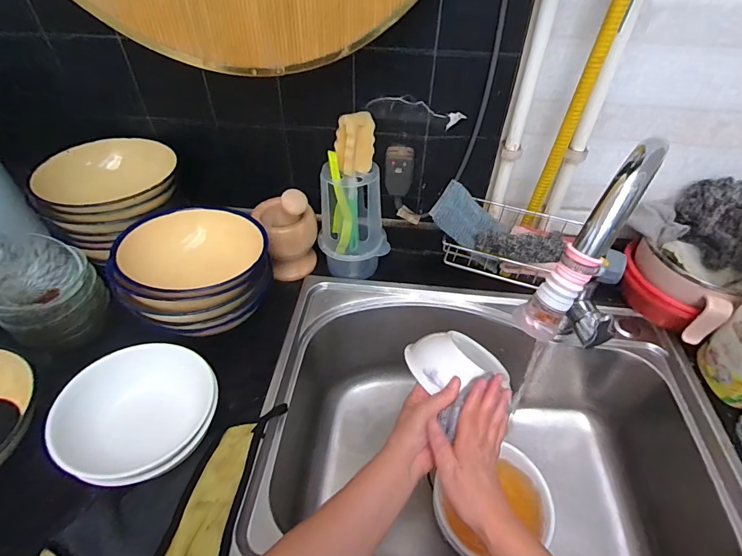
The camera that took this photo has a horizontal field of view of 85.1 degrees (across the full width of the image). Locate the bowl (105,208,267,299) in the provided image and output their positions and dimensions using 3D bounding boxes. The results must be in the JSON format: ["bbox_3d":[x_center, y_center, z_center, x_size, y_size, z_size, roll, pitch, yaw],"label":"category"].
[{"bbox_3d":[-0.238,-0.031,0.558,0.184,0.059,0.160,2,45,2],"label":"bowl"}]

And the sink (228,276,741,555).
[{"bbox_3d":[0.158,0.240,0.598,0.573,0.219,0.418,5,46,4],"label":"sink"}]

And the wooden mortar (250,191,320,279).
[{"bbox_3d":[-0.134,-0.077,0.658,0.092,0.154,0.083,-12,47,-12],"label":"wooden mortar"}]

